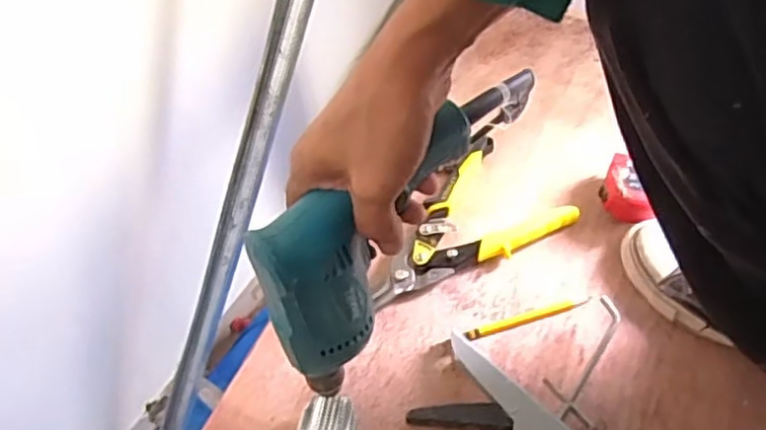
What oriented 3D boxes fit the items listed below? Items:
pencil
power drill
[{"bbox_3d":[0.140,0.099,0.662,0.127,0.006,0.011,-17,60,-5],"label":"pencil"},{"bbox_3d":[0.020,0.009,0.498,0.246,0.173,0.057,-36,62,-18],"label":"power drill"}]

